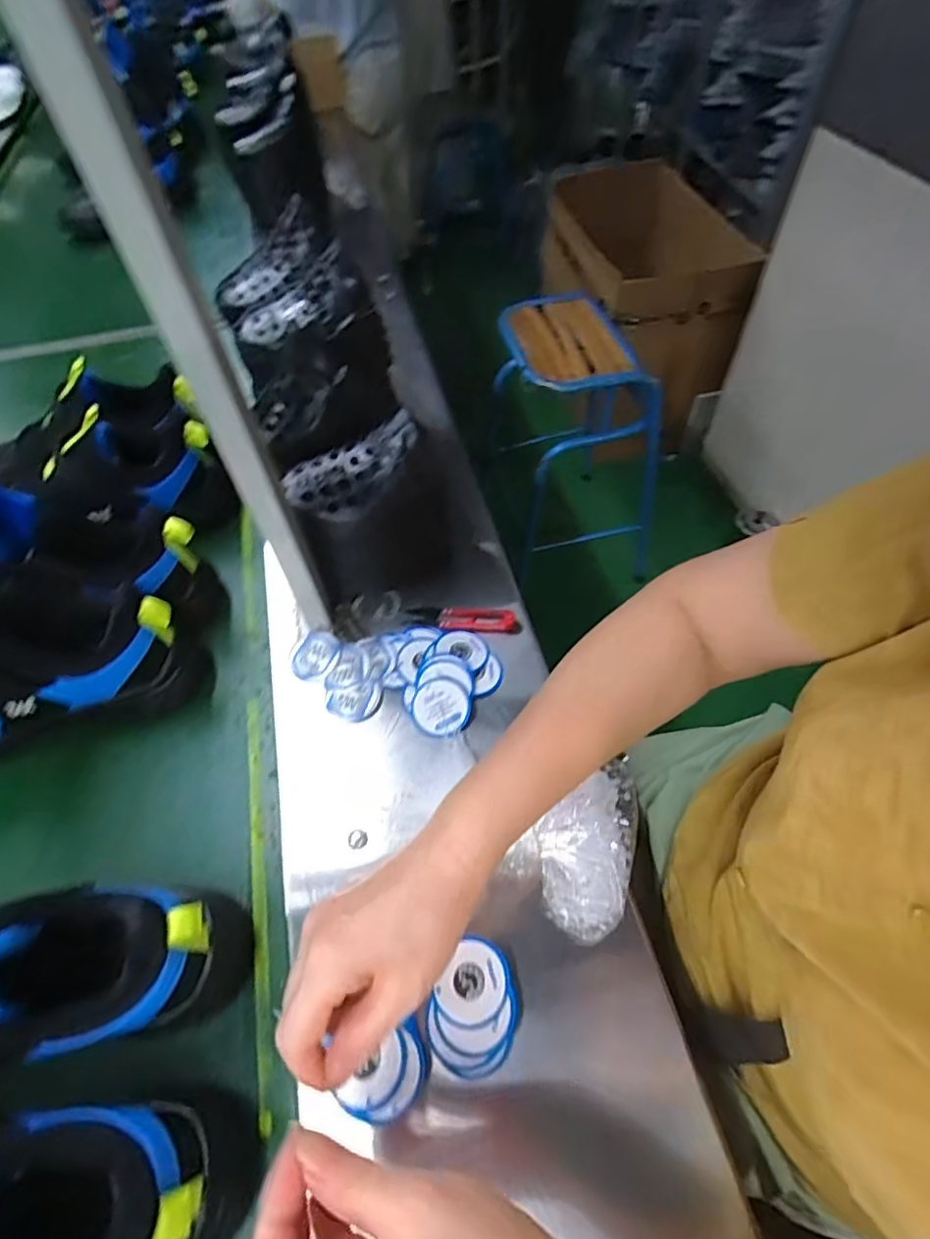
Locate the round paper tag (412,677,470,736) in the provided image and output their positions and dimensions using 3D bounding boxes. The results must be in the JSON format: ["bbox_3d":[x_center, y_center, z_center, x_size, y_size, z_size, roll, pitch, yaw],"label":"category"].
[{"bbox_3d":[-0.021,0.073,0.491,0.051,0.006,0.048,12,73,16],"label":"round paper tag"}]

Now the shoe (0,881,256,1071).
[{"bbox_3d":[-0.298,0.225,0.359,0.282,0.146,0.088,-10,54,-5],"label":"shoe"}]

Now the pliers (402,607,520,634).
[{"bbox_3d":[-0.002,-0.002,0.546,0.106,0.013,0.026,6,55,6],"label":"pliers"}]

